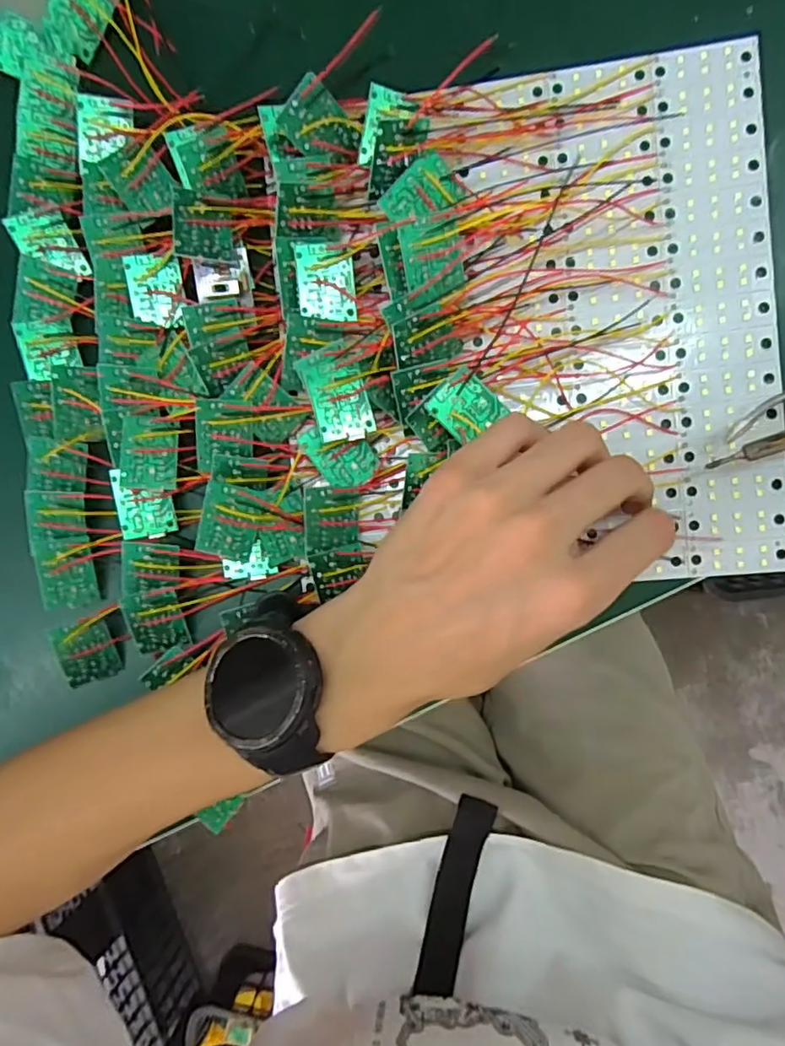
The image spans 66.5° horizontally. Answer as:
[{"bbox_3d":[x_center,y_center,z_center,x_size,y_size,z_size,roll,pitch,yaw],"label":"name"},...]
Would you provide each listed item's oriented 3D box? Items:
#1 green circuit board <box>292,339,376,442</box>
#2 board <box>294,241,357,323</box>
[{"bbox_3d":[-0.025,-0.059,0.272,0.027,0.007,0.045,-19,85,-18],"label":"green circuit board"},{"bbox_3d":[-0.030,-0.110,0.274,0.026,0.004,0.034,-5,98,-8],"label":"board"}]

